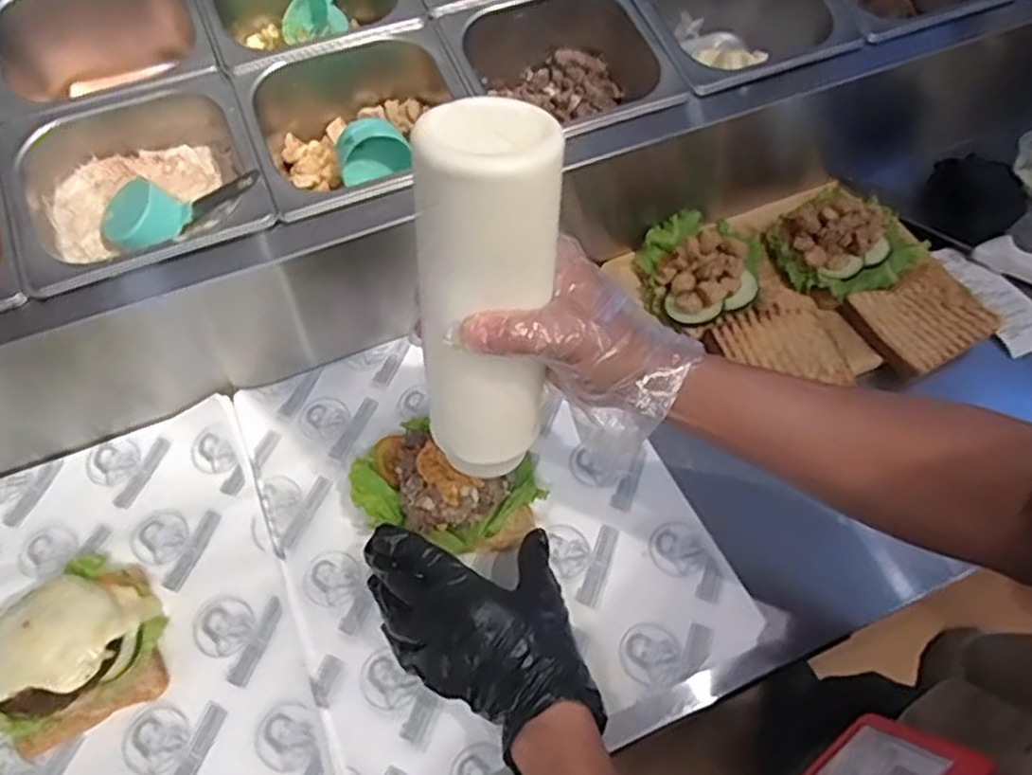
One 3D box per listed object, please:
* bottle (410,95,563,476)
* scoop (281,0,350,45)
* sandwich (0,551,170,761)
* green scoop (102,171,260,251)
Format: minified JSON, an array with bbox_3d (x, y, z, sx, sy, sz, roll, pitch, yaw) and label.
[{"bbox_3d":[-0.013,-0.037,0.373,0.065,0.199,0.054,11,43,7],"label":"bottle"},{"bbox_3d":[-0.193,-0.350,0.679,0.064,0.042,0.051,37,66,21],"label":"scoop"},{"bbox_3d":[-0.318,0.176,0.492,0.132,0.051,0.119,-24,62,-13],"label":"sandwich"},{"bbox_3d":[-0.254,-0.142,0.540,0.114,0.034,0.054,-24,62,-14],"label":"green scoop"}]

